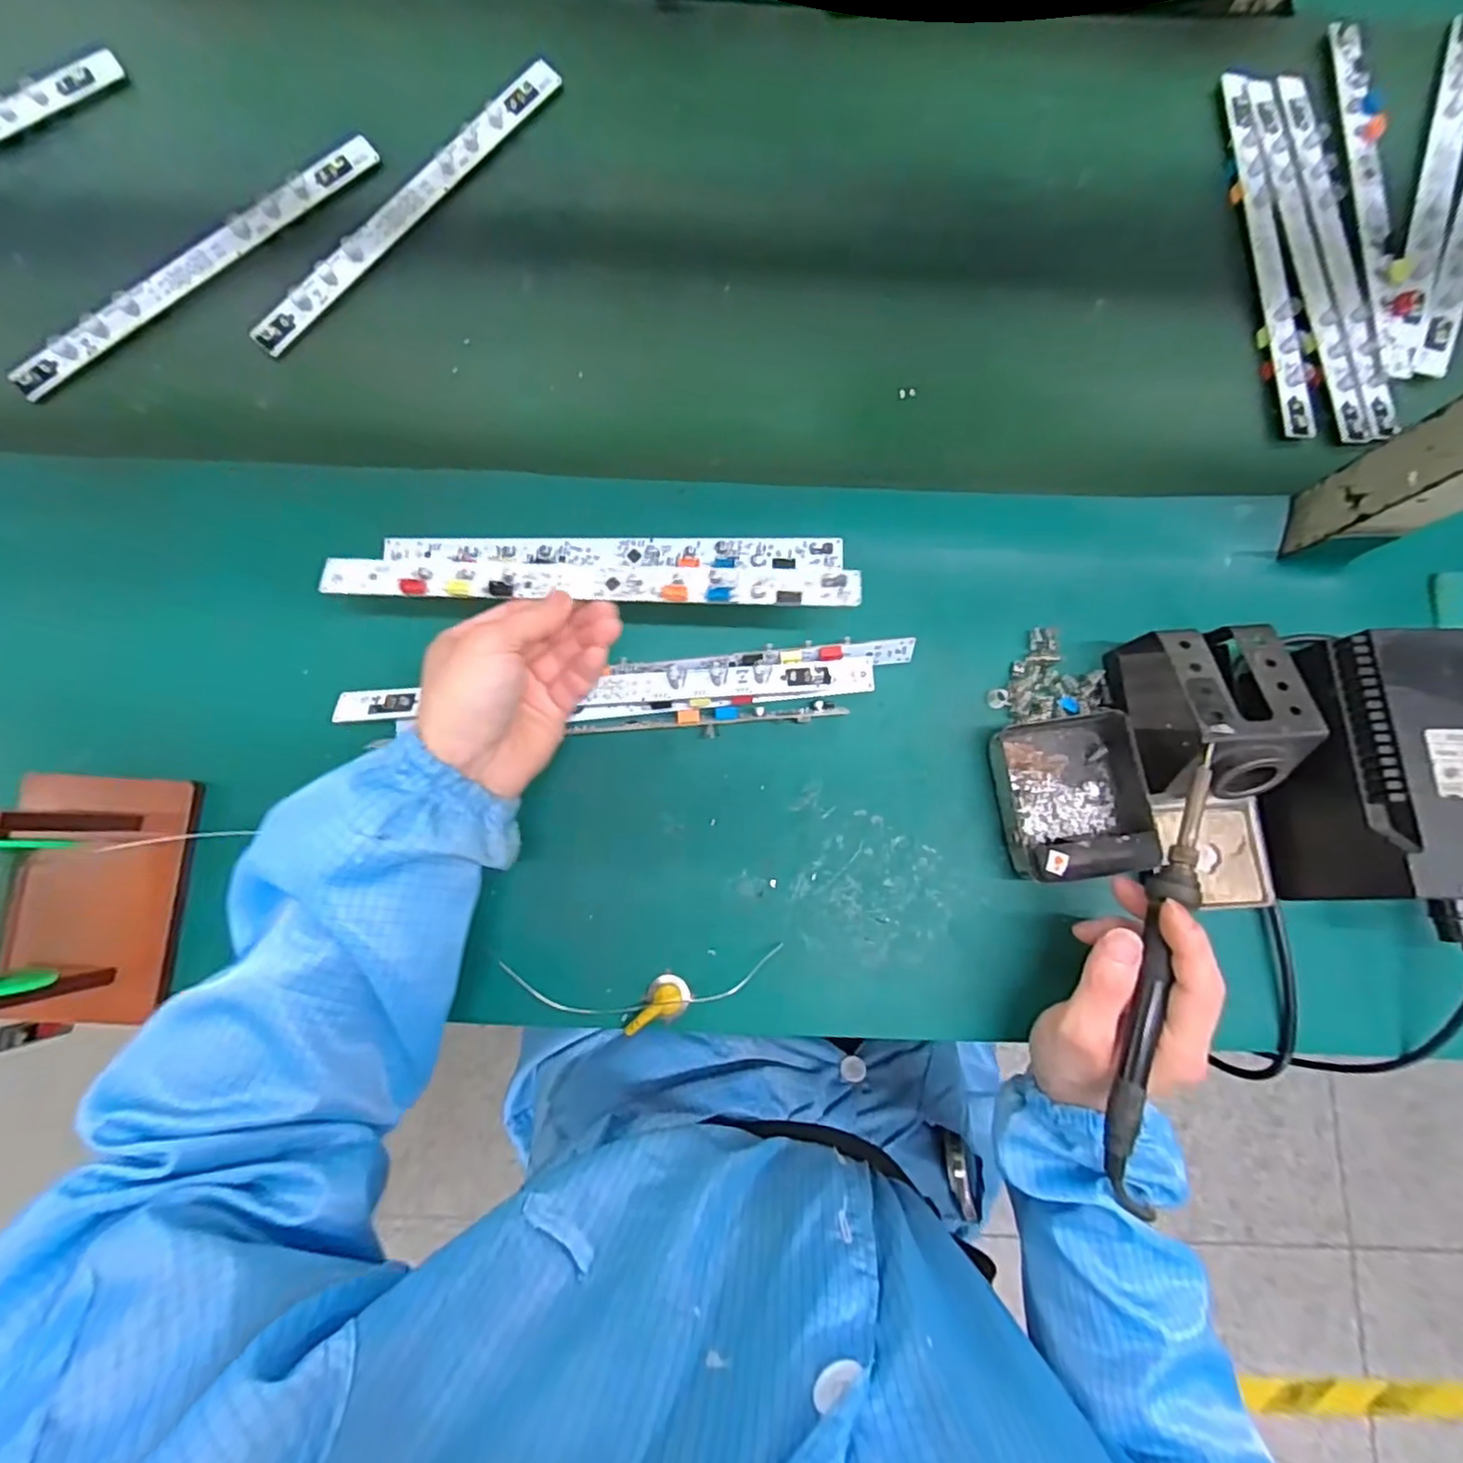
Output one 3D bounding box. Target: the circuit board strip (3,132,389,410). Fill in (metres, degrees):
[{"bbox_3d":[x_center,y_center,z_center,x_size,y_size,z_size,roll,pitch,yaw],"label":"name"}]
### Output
[{"bbox_3d":[-0.369,-0.325,0.453,0.285,0.013,0.022,-41,84,-5],"label":"circuit board strip"}]

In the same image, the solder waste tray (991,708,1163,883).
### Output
[{"bbox_3d":[0.203,0.037,0.392,0.079,0.034,0.093,-8,82,-1],"label":"solder waste tray"}]

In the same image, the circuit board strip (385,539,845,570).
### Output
[{"bbox_3d":[-0.073,-0.113,0.421,0.284,0.009,0.020,1,82,0],"label":"circuit board strip"}]

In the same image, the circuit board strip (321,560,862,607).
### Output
[{"bbox_3d":[-0.077,-0.080,0.357,0.285,0.014,0.021,3,80,-1],"label":"circuit board strip"}]

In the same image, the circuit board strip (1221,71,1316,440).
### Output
[{"bbox_3d":[0.379,-0.342,0.464,0.021,0.004,0.287,-3,82,0],"label":"circuit board strip"}]

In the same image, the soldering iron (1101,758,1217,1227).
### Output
[{"bbox_3d":[0.210,0.111,0.320,0.021,0.016,0.217,18,79,3],"label":"soldering iron"}]

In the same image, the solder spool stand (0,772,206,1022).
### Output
[{"bbox_3d":[-0.372,0.090,0.356,0.095,0.104,0.133,2,82,0],"label":"solder spool stand"}]

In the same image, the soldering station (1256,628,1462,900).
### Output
[{"bbox_3d":[0.376,0.023,0.368,0.119,0.093,0.144,3,82,0],"label":"soldering station"}]

